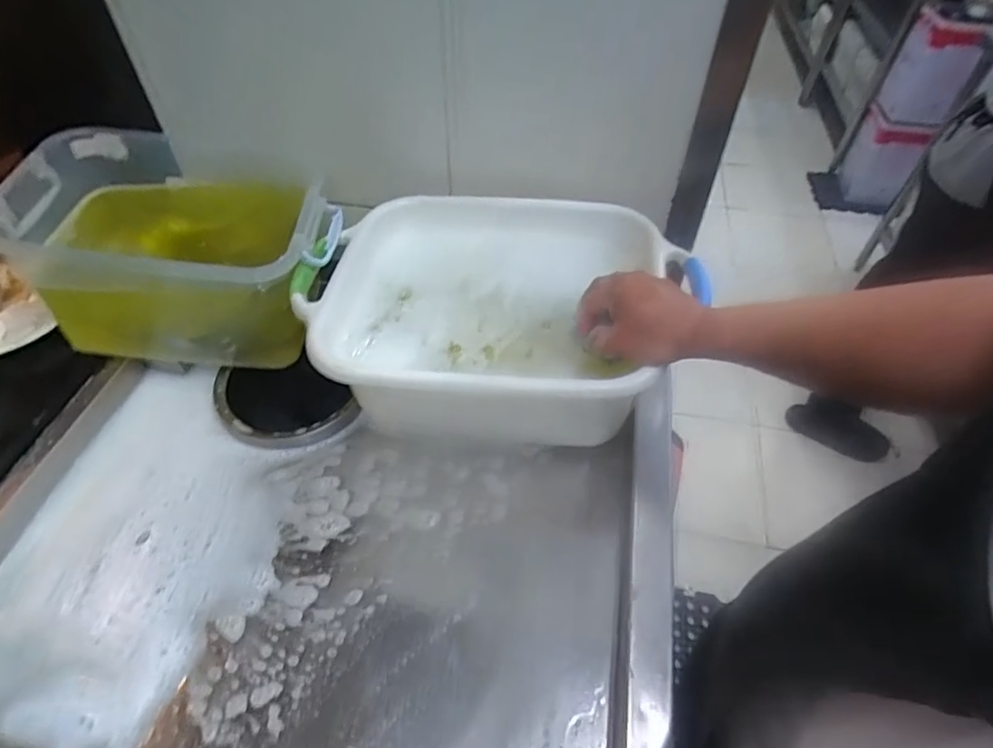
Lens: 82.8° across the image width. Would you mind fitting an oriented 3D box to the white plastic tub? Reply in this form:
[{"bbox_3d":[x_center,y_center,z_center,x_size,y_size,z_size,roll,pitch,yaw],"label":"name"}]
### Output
[{"bbox_3d":[-0.023,-0.075,0.675,0.341,0.126,0.299,5,52,3],"label":"white plastic tub"}]

